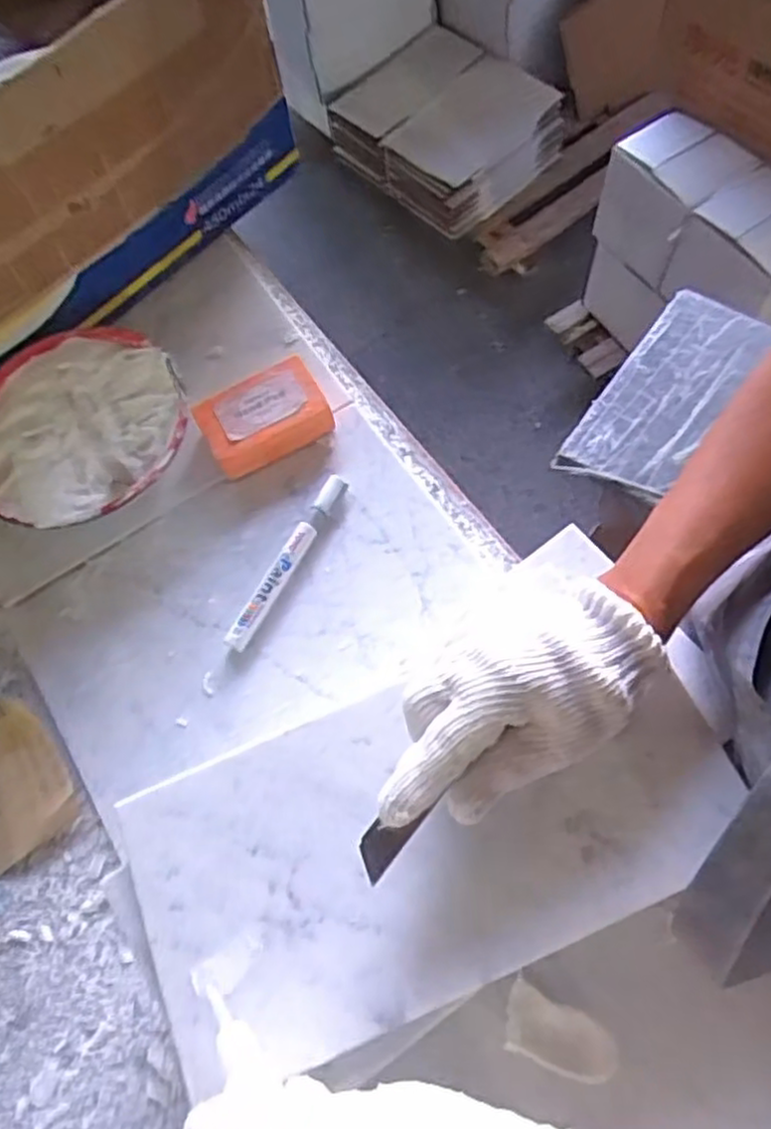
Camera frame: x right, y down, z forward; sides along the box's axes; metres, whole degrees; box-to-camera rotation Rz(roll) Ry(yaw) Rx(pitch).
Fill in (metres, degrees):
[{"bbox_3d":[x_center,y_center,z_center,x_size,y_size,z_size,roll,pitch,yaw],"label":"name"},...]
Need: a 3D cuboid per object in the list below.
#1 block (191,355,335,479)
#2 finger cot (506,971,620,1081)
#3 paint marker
[{"bbox_3d":[-0.093,-0.112,0.556,0.091,0.034,0.065,-26,69,-6],"label":"block"},{"bbox_3d":[0.093,0.253,0.391,0.061,0.005,0.032,24,73,13],"label":"finger cot"},{"bbox_3d":[-0.068,-0.003,0.521,0.016,0.019,0.145,27,73,14],"label":"paint marker"}]

